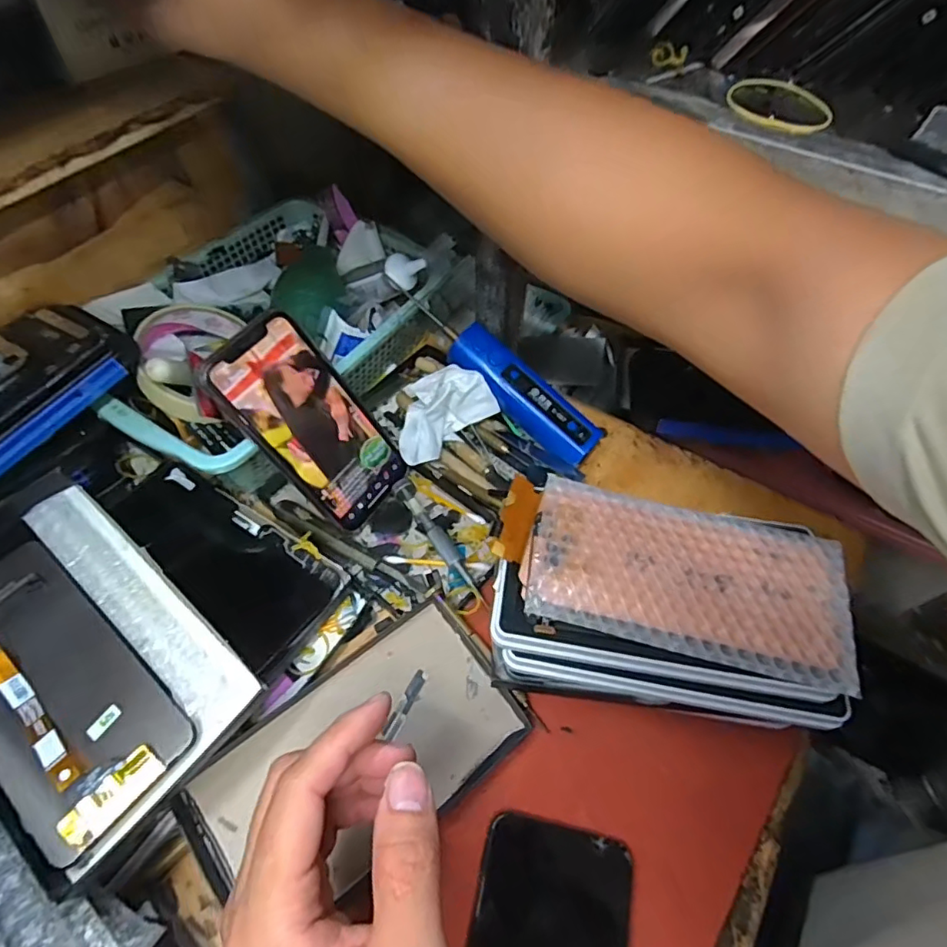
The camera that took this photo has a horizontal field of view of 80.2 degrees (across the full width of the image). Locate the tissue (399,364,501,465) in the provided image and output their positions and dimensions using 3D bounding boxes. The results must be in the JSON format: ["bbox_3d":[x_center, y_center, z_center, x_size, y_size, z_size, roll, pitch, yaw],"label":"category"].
[{"bbox_3d":[-0.027,-0.046,0.429,0.076,0.045,0.049,-33,63,-21],"label":"tissue"}]

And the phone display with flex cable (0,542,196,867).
[{"bbox_3d":[-0.205,0.099,0.268,0.151,0.011,0.070,35,62,20],"label":"phone display with flex cable"}]

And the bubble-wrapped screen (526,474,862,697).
[{"bbox_3d":[0.116,0.053,0.306,0.165,0.008,0.088,12,57,7],"label":"bubble-wrapped screen"}]

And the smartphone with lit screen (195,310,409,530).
[{"bbox_3d":[-0.106,-0.033,0.378,0.004,0.145,0.071,2,47,51],"label":"smartphone with lit screen"}]

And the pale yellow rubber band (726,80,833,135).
[{"bbox_3d":[0.159,-0.192,0.293,0.042,0.006,0.053,-12,57,-9],"label":"pale yellow rubber band"}]

